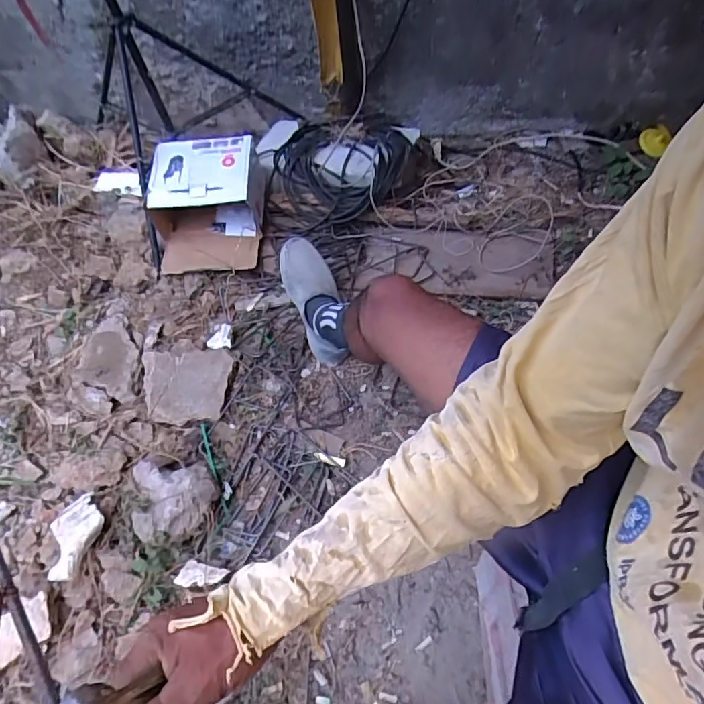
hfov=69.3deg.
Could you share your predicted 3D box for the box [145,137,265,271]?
[{"bbox_3d":[-0.323,-0.355,1.160,0.225,0.149,0.342,-3,57,-3],"label":"box"}]

